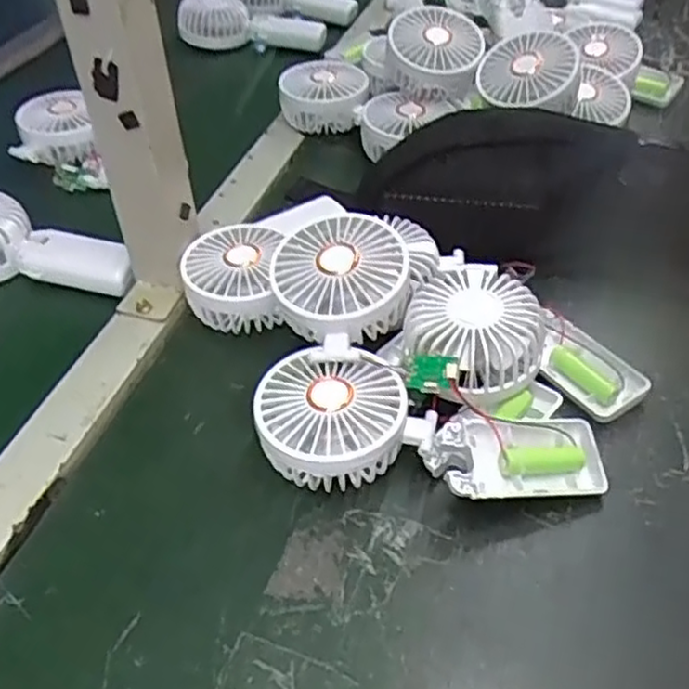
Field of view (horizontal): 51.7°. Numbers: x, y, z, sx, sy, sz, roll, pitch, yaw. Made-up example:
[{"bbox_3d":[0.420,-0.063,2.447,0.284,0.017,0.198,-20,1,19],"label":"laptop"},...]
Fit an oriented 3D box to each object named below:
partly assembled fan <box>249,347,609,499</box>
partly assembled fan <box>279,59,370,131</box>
[{"bbox_3d":[0.048,0.053,0.417,0.201,0.046,0.082,7,45,9],"label":"partly assembled fan"},{"bbox_3d":[-0.020,-0.249,0.716,0.086,0.051,0.083,1,44,3],"label":"partly assembled fan"}]

